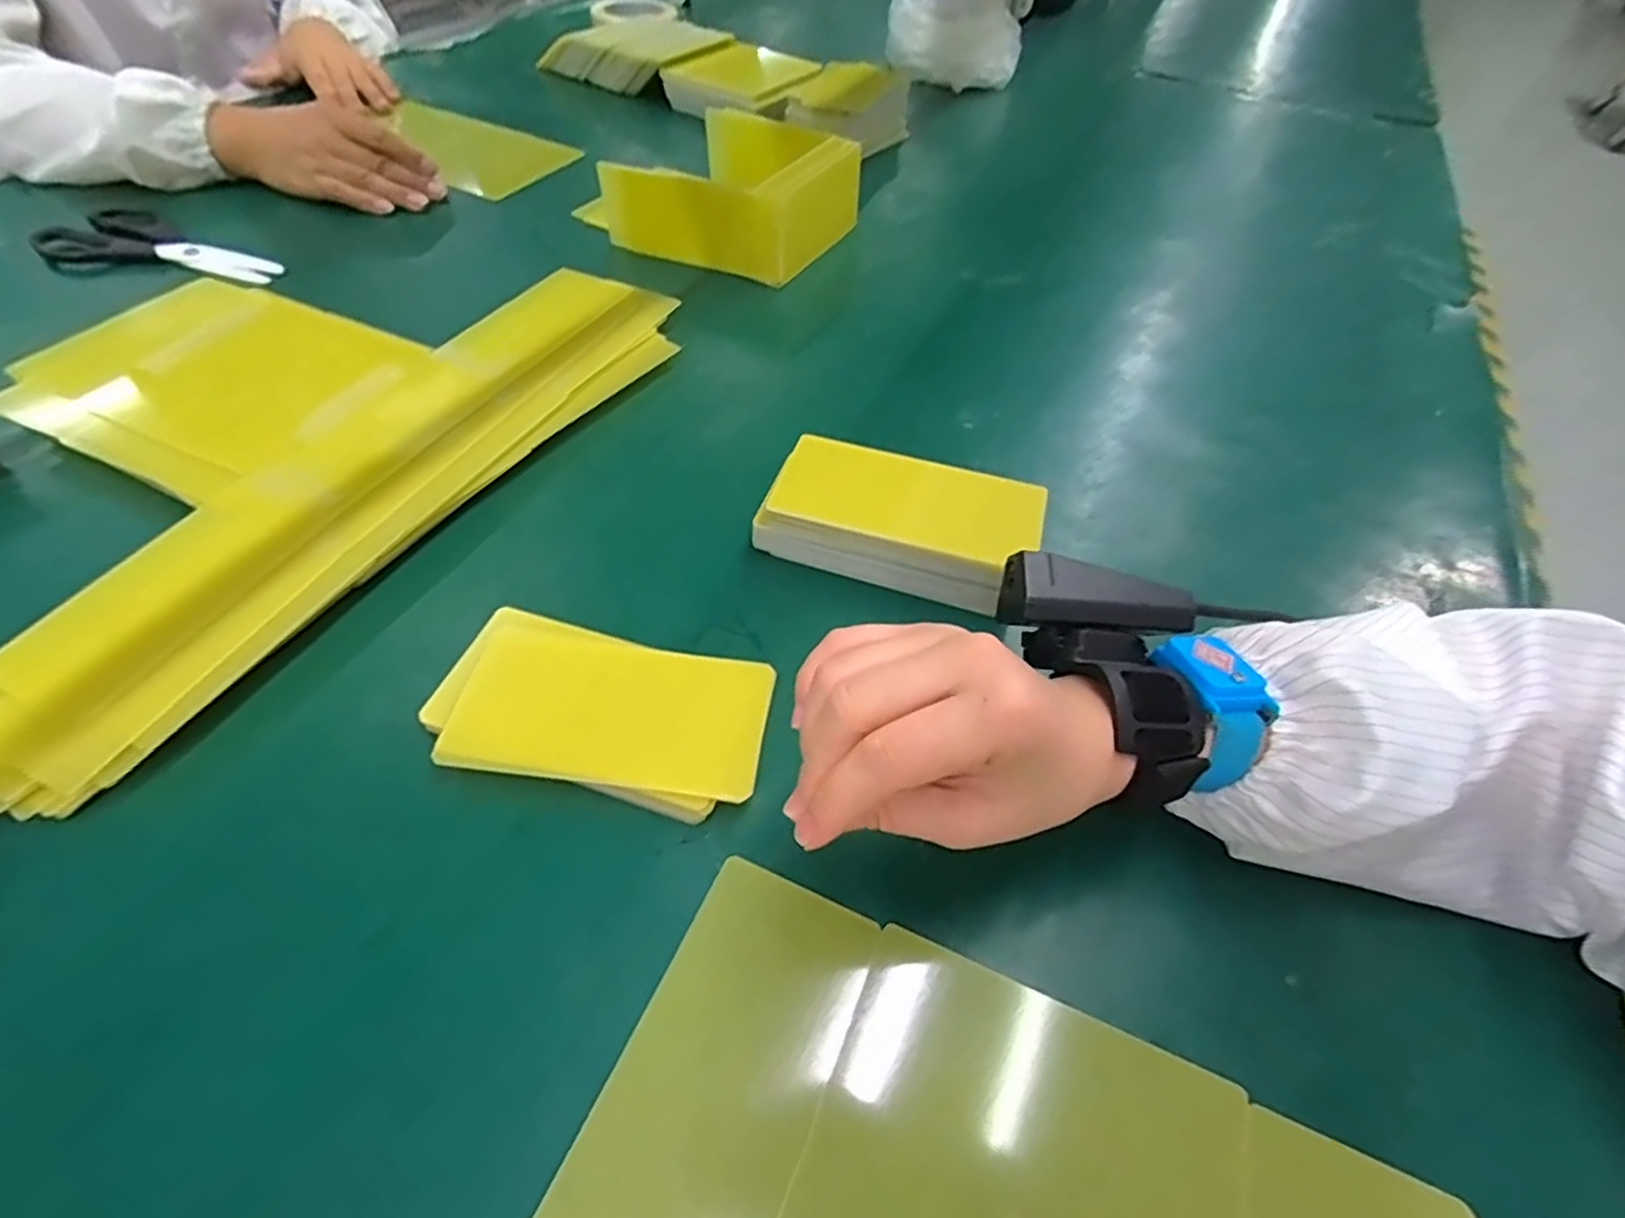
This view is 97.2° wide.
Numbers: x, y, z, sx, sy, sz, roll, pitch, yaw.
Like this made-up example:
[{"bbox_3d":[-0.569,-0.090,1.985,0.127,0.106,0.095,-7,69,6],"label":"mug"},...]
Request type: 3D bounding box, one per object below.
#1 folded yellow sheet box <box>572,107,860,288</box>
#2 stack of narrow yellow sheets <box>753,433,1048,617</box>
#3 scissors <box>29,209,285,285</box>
[{"bbox_3d":[-0.077,-0.374,0.640,0.214,0.070,0.163,23,53,15],"label":"folded yellow sheet box"},{"bbox_3d":[0.049,-0.049,0.398,0.142,0.047,0.066,16,52,10],"label":"stack of narrow yellow sheets"},{"bbox_3d":[-0.515,-0.280,0.562,0.182,0.014,0.073,18,52,12],"label":"scissors"}]

